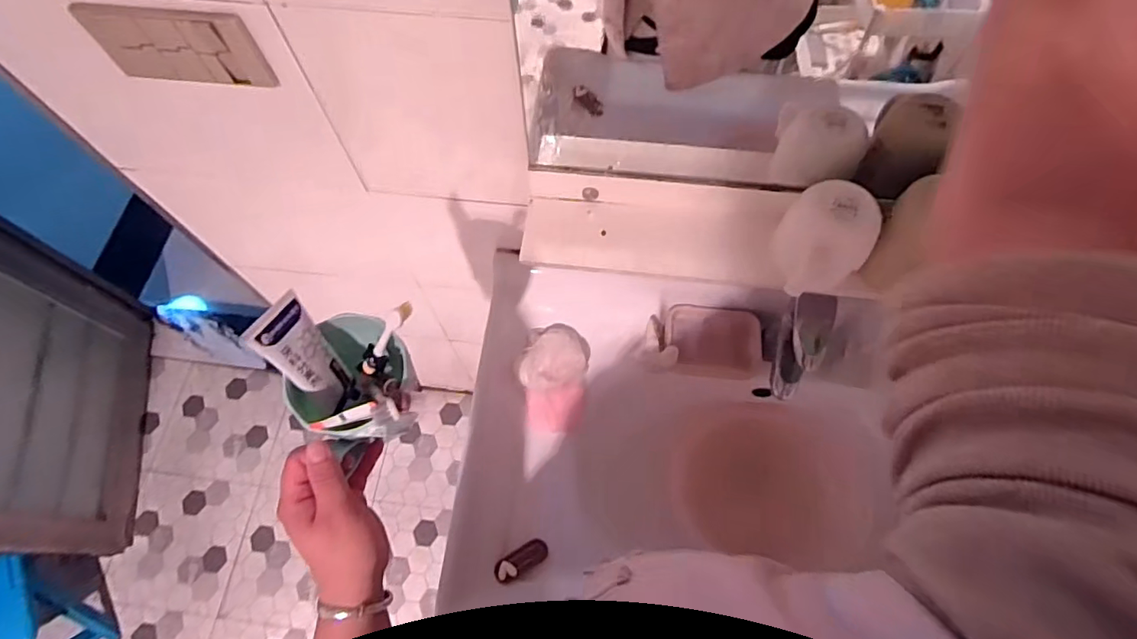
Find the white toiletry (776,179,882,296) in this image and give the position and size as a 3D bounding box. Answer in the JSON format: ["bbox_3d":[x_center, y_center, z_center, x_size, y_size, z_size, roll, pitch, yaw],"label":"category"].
[{"bbox_3d":[0.251,-0.078,0.544,0.081,0.078,0.087,0,66,0],"label":"white toiletry"}]

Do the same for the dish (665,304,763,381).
[{"bbox_3d":[0.206,0.033,0.785,0.128,0.015,0.099,7,88,-3],"label":"dish"}]

